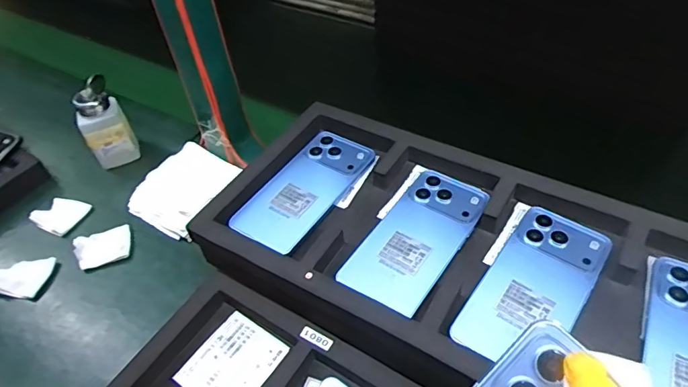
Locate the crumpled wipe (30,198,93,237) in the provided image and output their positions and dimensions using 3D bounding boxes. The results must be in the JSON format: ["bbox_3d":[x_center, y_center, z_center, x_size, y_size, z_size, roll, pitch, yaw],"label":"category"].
[{"bbox_3d":[-0.347,0.025,0.578,0.045,0.016,0.052,23,53,24],"label":"crumpled wipe"}]

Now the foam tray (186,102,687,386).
[{"bbox_3d":[0.111,0.065,0.419,0.480,0.054,0.255,23,53,24],"label":"foam tray"}]

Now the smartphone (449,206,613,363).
[{"bbox_3d":[0.160,0.076,0.394,0.075,0.008,0.159,28,55,27],"label":"smartphone"}]

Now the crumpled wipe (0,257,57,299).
[{"bbox_3d":[-0.352,0.088,0.515,0.046,0.024,0.047,0,47,5],"label":"crumpled wipe"}]

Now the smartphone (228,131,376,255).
[{"bbox_3d":[-0.039,-0.006,0.489,0.074,0.010,0.160,25,54,26],"label":"smartphone"}]

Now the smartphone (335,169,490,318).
[{"bbox_3d":[0.068,0.039,0.437,0.077,0.007,0.158,27,54,26],"label":"smartphone"}]

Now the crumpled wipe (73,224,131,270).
[{"bbox_3d":[-0.276,0.060,0.541,0.057,0.019,0.046,-20,48,-14],"label":"crumpled wipe"}]

